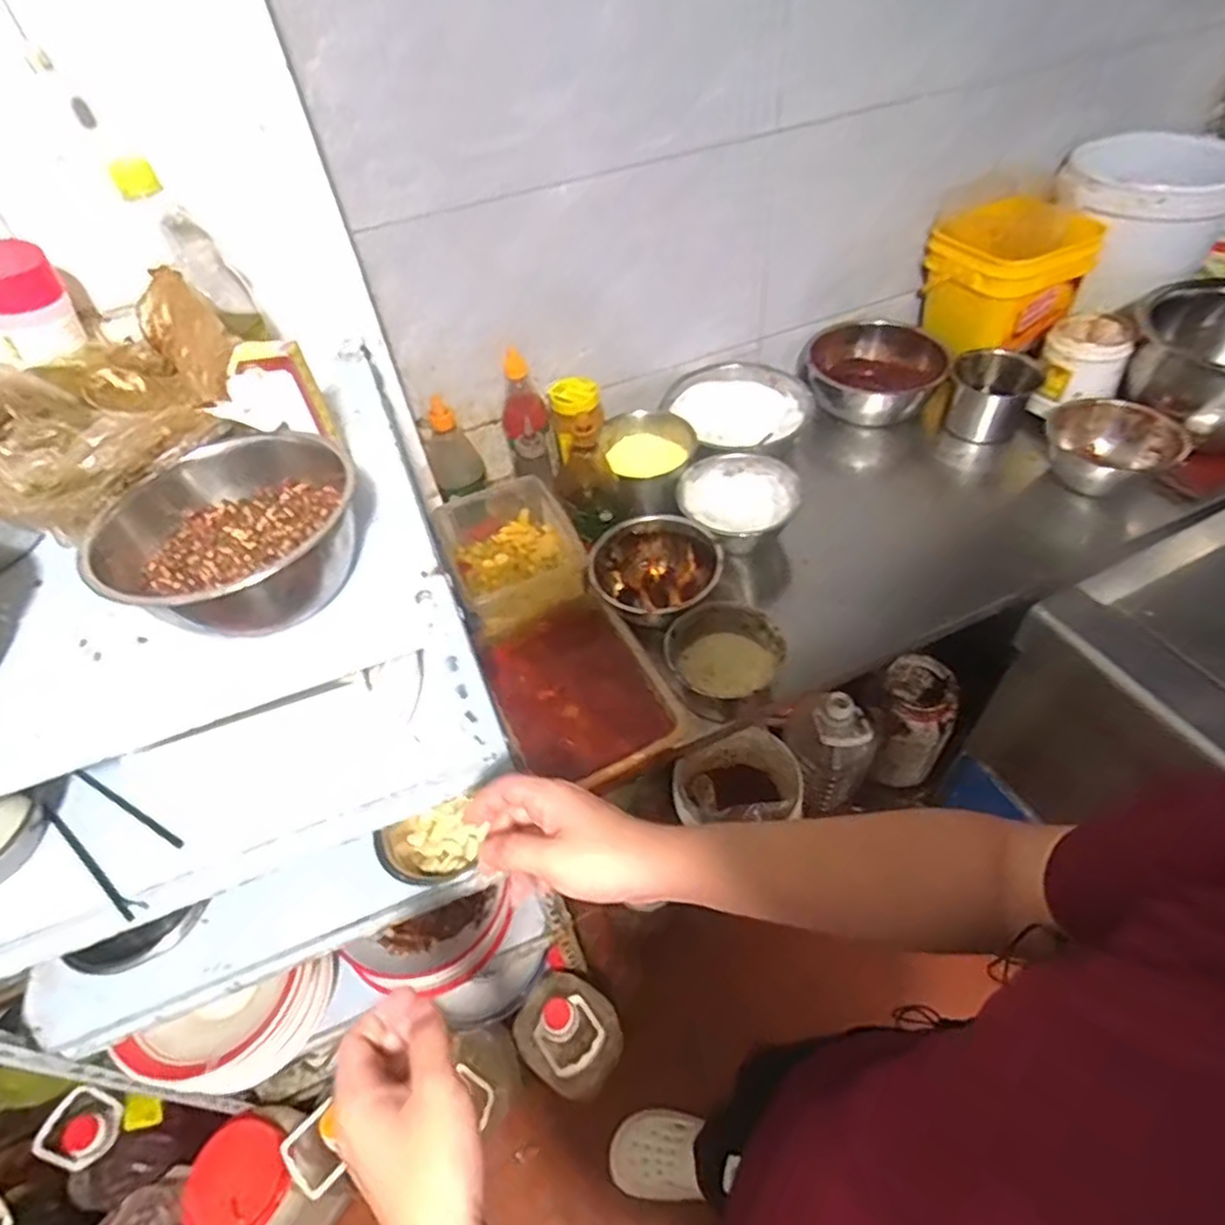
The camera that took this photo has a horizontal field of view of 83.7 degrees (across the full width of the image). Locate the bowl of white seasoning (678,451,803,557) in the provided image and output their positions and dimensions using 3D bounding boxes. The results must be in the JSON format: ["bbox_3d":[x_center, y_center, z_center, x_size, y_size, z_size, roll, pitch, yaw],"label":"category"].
[{"bbox_3d":[0.177,-0.153,1.002,0.171,0.086,0.156,-3,49,3],"label":"bowl of white seasoning"}]

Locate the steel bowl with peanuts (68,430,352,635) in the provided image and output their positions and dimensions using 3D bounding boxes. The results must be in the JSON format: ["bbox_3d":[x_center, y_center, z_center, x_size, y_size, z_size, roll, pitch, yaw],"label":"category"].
[{"bbox_3d":[-0.259,-0.056,0.468,0.134,0.070,0.155,33,60,29],"label":"steel bowl with peanuts"}]

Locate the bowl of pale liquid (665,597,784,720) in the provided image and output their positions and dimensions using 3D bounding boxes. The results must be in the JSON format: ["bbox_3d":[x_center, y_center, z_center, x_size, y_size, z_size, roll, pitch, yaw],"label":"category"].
[{"bbox_3d":[0.134,0.052,0.822,0.123,0.094,0.115,-3,49,3],"label":"bowl of pale liquid"}]

